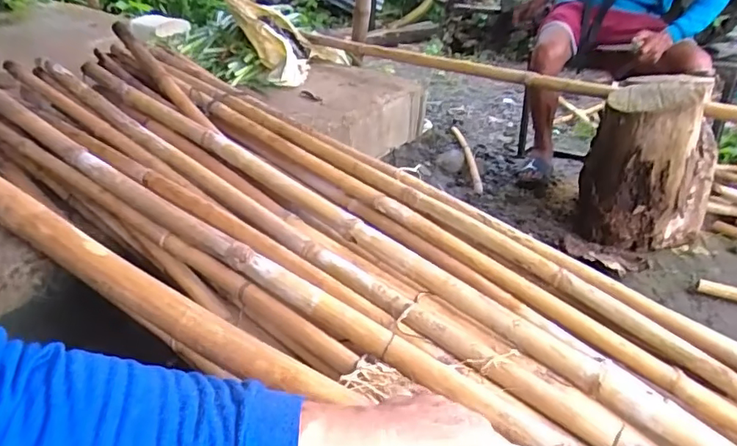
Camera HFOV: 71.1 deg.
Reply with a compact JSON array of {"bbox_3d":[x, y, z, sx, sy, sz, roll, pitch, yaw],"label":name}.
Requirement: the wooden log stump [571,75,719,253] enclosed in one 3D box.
[{"bbox_3d":[0.757,-0.138,1.391,0.320,0.444,0.263,19,35,26],"label":"wooden log stump"}]

